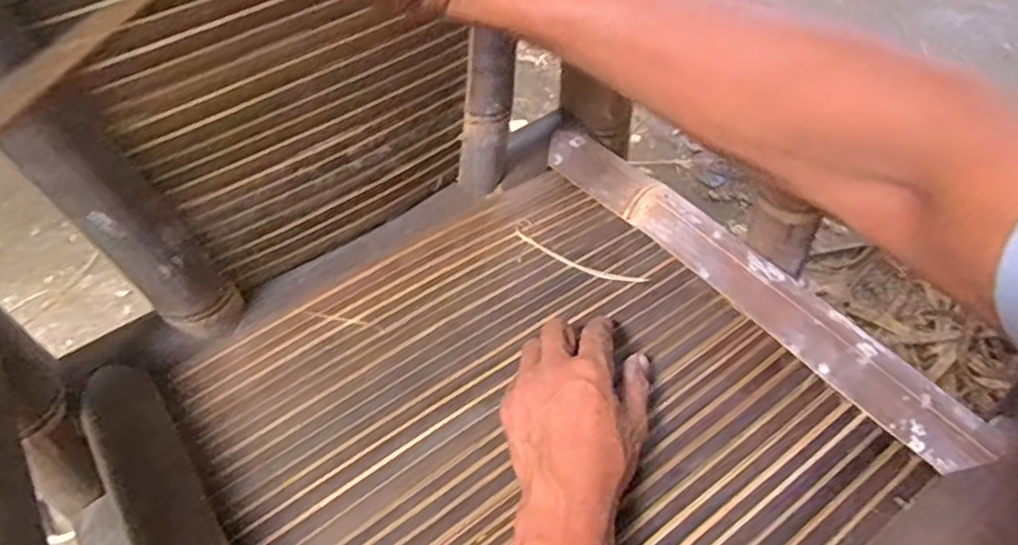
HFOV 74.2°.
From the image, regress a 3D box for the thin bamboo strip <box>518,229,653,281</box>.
[{"bbox_3d":[0.057,-0.011,0.576,0.124,0.004,0.019,21,54,21],"label":"thin bamboo strip"}]

